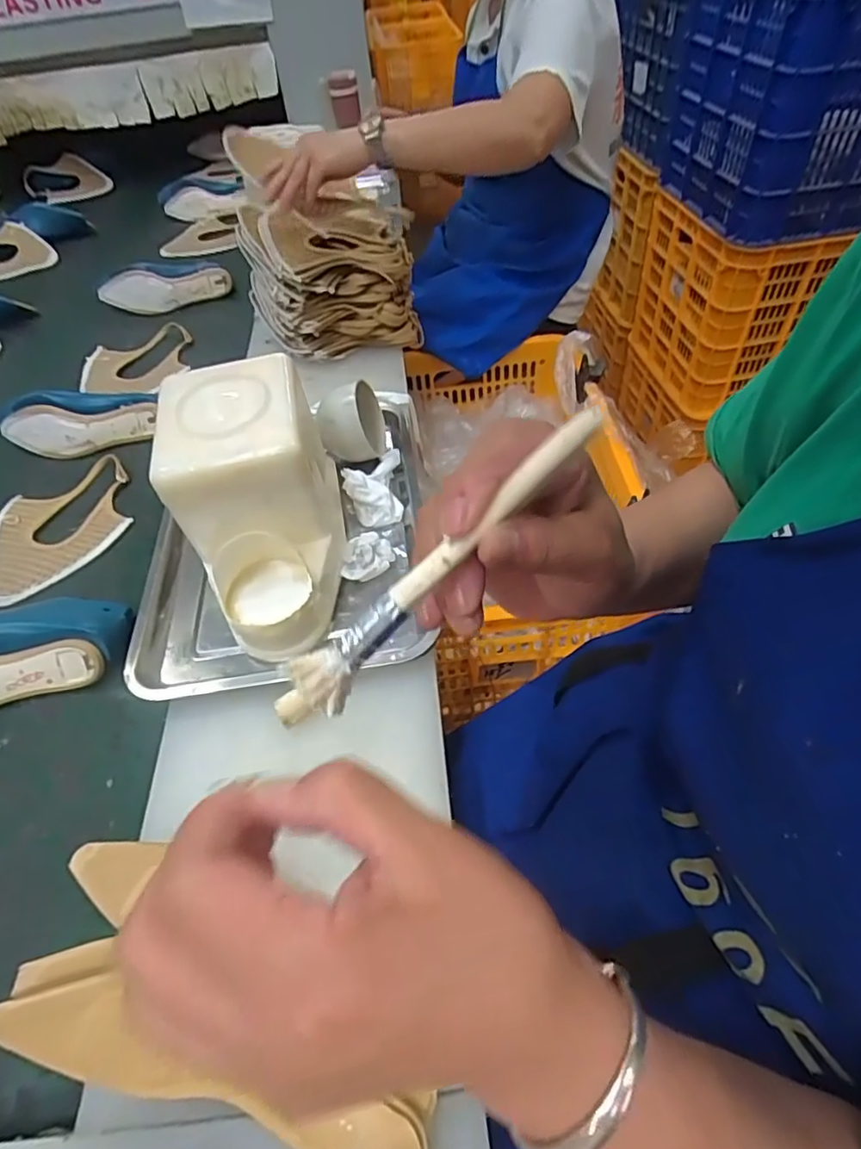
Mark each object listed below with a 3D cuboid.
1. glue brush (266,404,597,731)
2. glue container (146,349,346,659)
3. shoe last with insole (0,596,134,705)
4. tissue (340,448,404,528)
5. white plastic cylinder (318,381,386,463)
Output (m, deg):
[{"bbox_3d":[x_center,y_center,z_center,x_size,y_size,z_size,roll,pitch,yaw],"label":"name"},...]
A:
[{"bbox_3d":[0.006,-0.005,0.202,0.147,0.012,0.015,-44,58,-6],"label":"glue brush"},{"bbox_3d":[-0.160,-0.064,0.557,0.131,0.177,0.232,-12,51,-4],"label":"glue container"},{"bbox_3d":[-0.451,0.078,0.611,0.271,0.069,0.114,-13,51,-6],"label":"shoe last with insole"},{"bbox_3d":[-0.064,-0.110,0.657,0.061,0.047,0.110,-6,51,1],"label":"tissue"},{"bbox_3d":[-0.093,-0.177,0.699,0.066,0.095,0.079,-1,51,4],"label":"white plastic cylinder"}]

